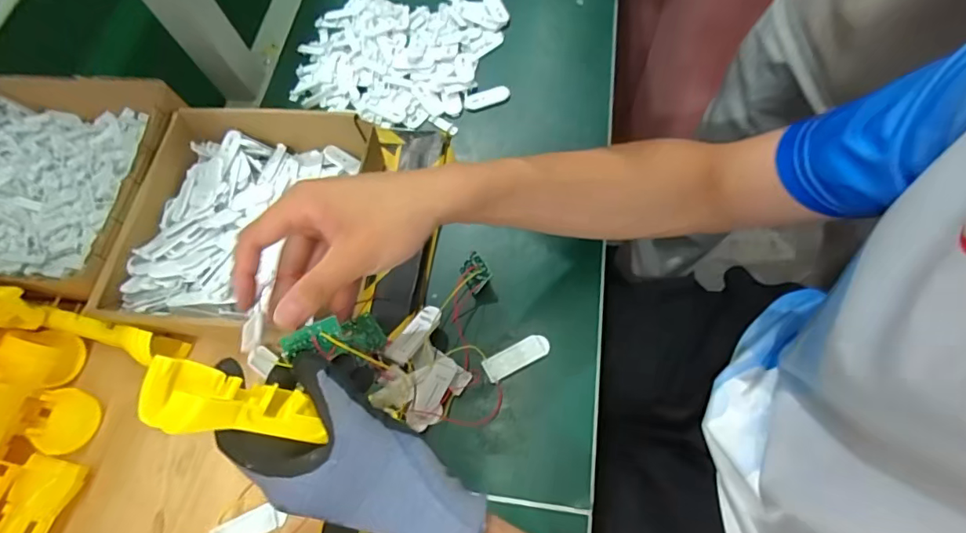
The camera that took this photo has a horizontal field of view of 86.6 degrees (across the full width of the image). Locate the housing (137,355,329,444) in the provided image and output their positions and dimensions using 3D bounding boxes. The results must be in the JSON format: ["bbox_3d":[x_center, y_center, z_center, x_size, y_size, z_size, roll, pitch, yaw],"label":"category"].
[{"bbox_3d":[-0.131,0.073,0.273,0.046,0.084,0.027,22,81,53],"label":"housing"}]

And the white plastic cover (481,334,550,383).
[{"bbox_3d":[0.028,0.077,0.436,0.056,0.008,0.022,-28,66,-6],"label":"white plastic cover"}]

